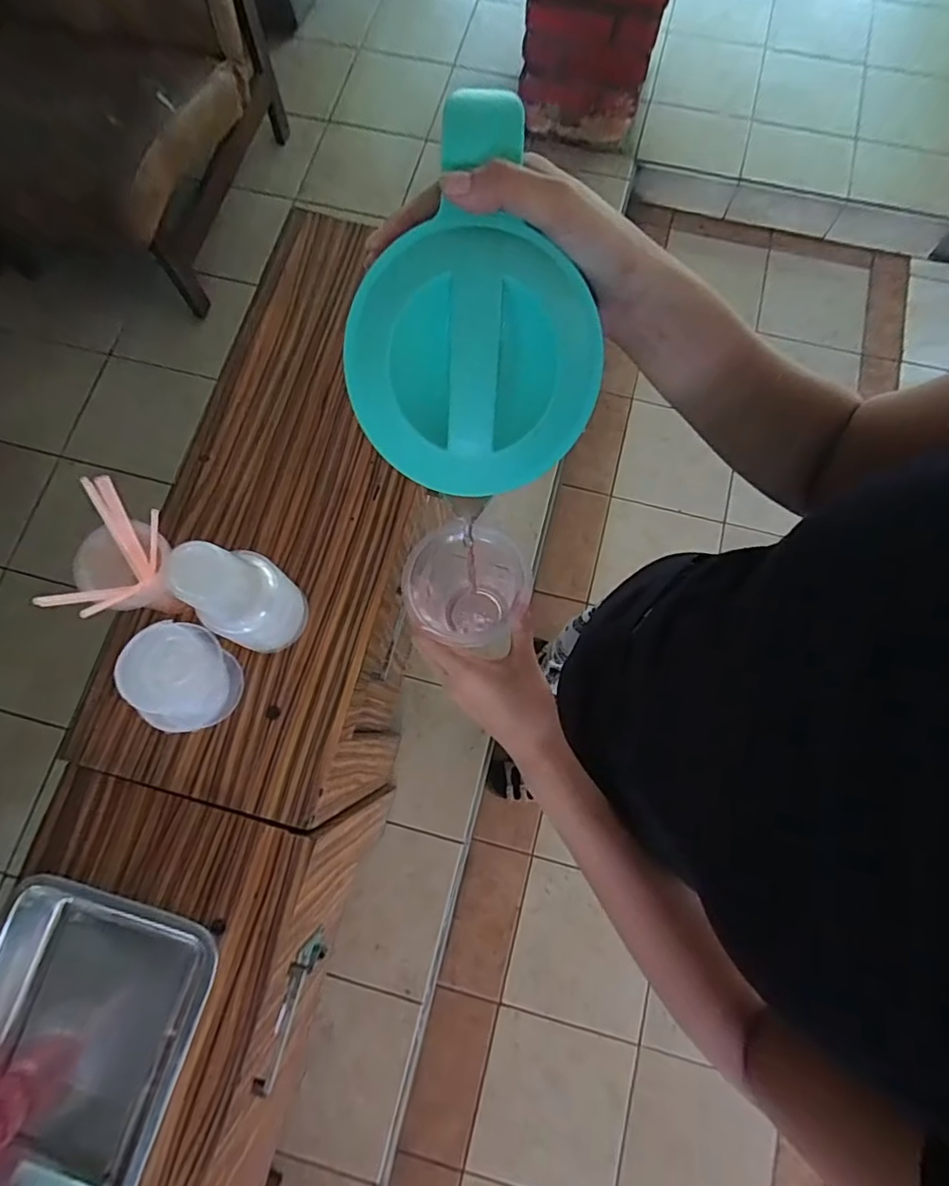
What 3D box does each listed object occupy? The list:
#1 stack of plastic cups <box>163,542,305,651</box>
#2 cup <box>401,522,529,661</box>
[{"bbox_3d":[-0.231,0.007,0.565,0.067,0.189,0.085,34,79,5],"label":"stack of plastic cups"},{"bbox_3d":[-0.001,0.002,0.427,0.089,0.099,0.079,-10,83,5],"label":"cup"}]

